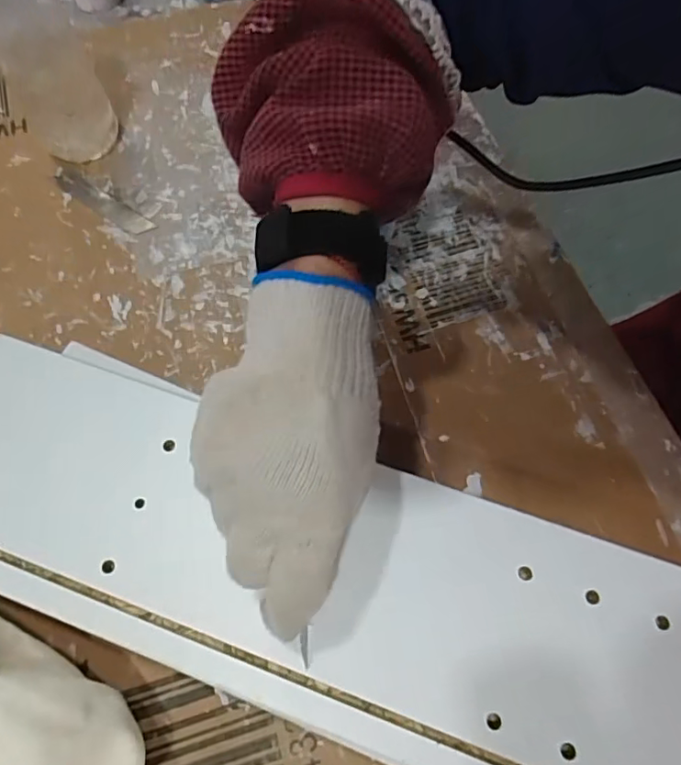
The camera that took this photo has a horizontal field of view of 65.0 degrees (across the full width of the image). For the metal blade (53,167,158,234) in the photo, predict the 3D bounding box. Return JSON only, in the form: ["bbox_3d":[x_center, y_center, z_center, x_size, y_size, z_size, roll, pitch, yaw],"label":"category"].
[{"bbox_3d":[-0.186,-0.141,0.416,0.099,0.004,0.018,31,72,14],"label":"metal blade"}]

